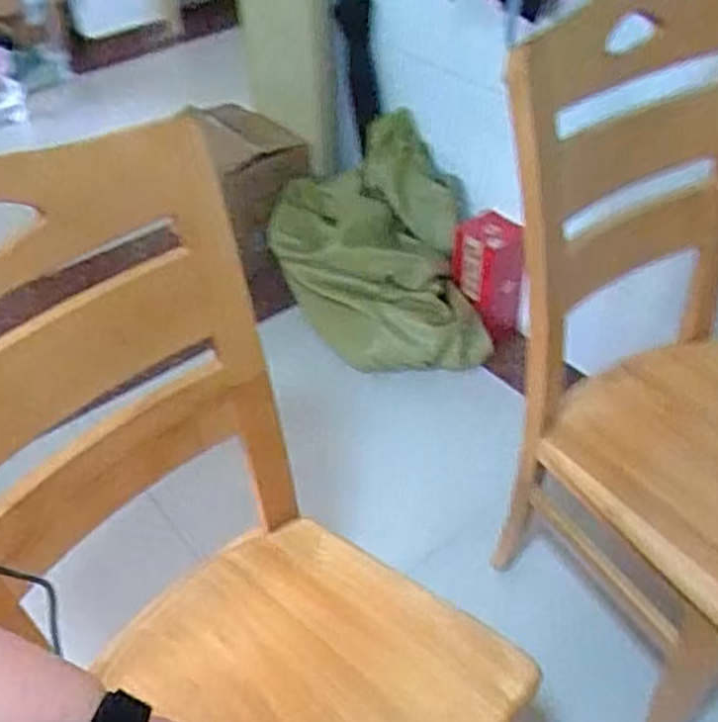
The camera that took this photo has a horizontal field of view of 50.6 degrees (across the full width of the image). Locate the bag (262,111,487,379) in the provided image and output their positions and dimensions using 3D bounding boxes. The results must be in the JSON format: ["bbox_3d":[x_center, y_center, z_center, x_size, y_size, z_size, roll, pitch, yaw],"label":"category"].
[{"bbox_3d":[0.032,-0.268,1.876,0.473,0.410,0.523,-5,42,-2],"label":"bag"}]

